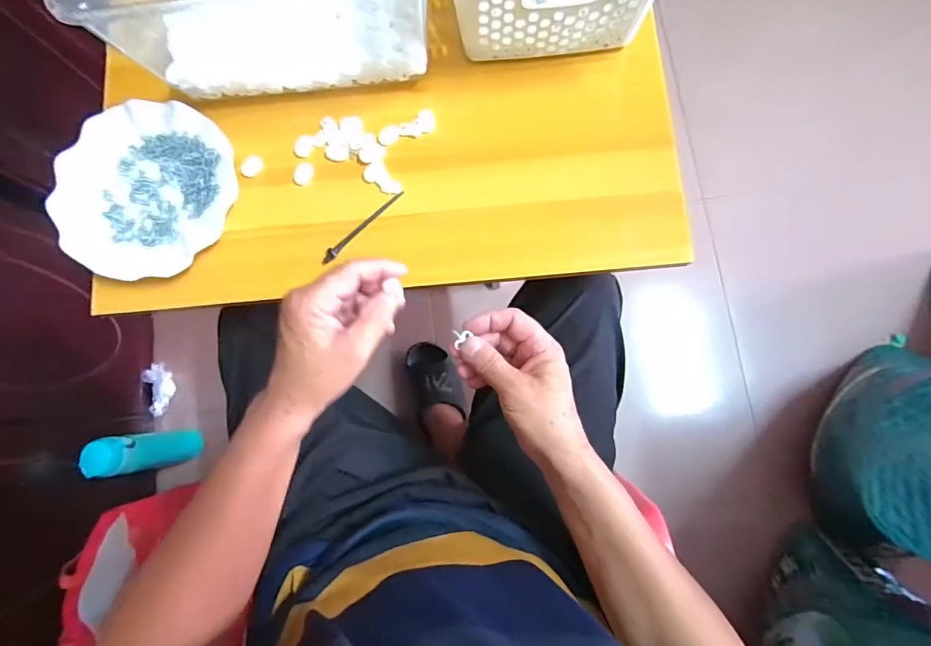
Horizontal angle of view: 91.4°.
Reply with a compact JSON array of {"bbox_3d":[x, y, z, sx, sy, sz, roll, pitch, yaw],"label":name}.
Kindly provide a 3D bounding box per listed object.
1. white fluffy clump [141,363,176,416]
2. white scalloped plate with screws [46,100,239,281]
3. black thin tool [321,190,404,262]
[{"bbox_3d":[-0.625,0.134,0.930,0.033,0.040,0.105,-15,80,0],"label":"white fluffy clump"},{"bbox_3d":[-0.324,-0.136,0.462,0.177,0.019,0.178,0,81,3],"label":"white scalloped plate with screws"},{"bbox_3d":[-0.104,-0.097,0.458,0.010,0.012,0.105,44,85,8],"label":"black thin tool"}]

